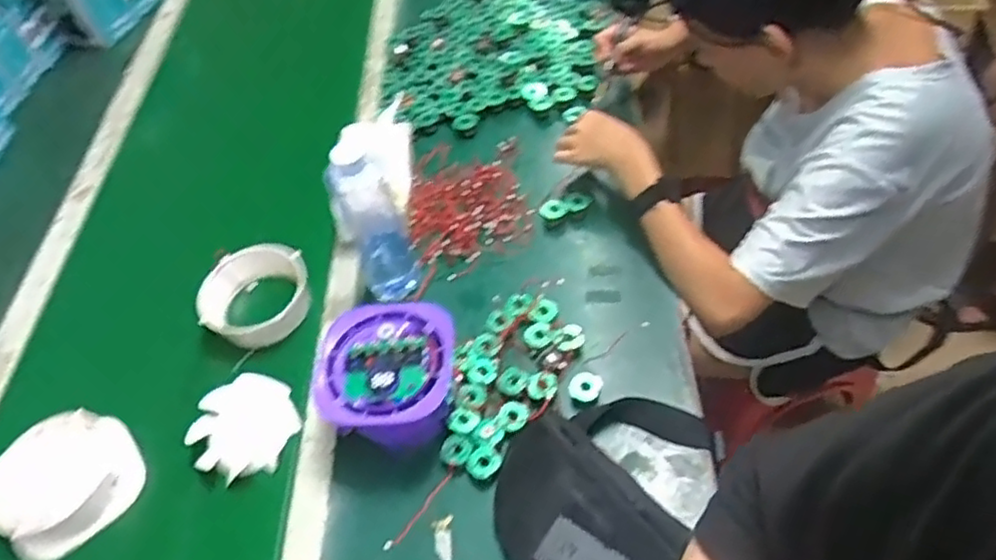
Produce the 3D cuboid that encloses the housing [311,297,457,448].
[{"bbox_3d":[-0.116,0.105,0.747,0.144,0.087,0.140,-6,53,3],"label":"housing"}]

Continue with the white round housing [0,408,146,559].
[{"bbox_3d":[-0.459,0.215,0.746,0.143,0.069,0.127,-36,57,-19],"label":"white round housing"}]

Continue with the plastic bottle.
[{"bbox_3d":[-0.147,-0.066,0.810,0.074,0.207,0.066,-19,53,-7],"label":"plastic bottle"}]

